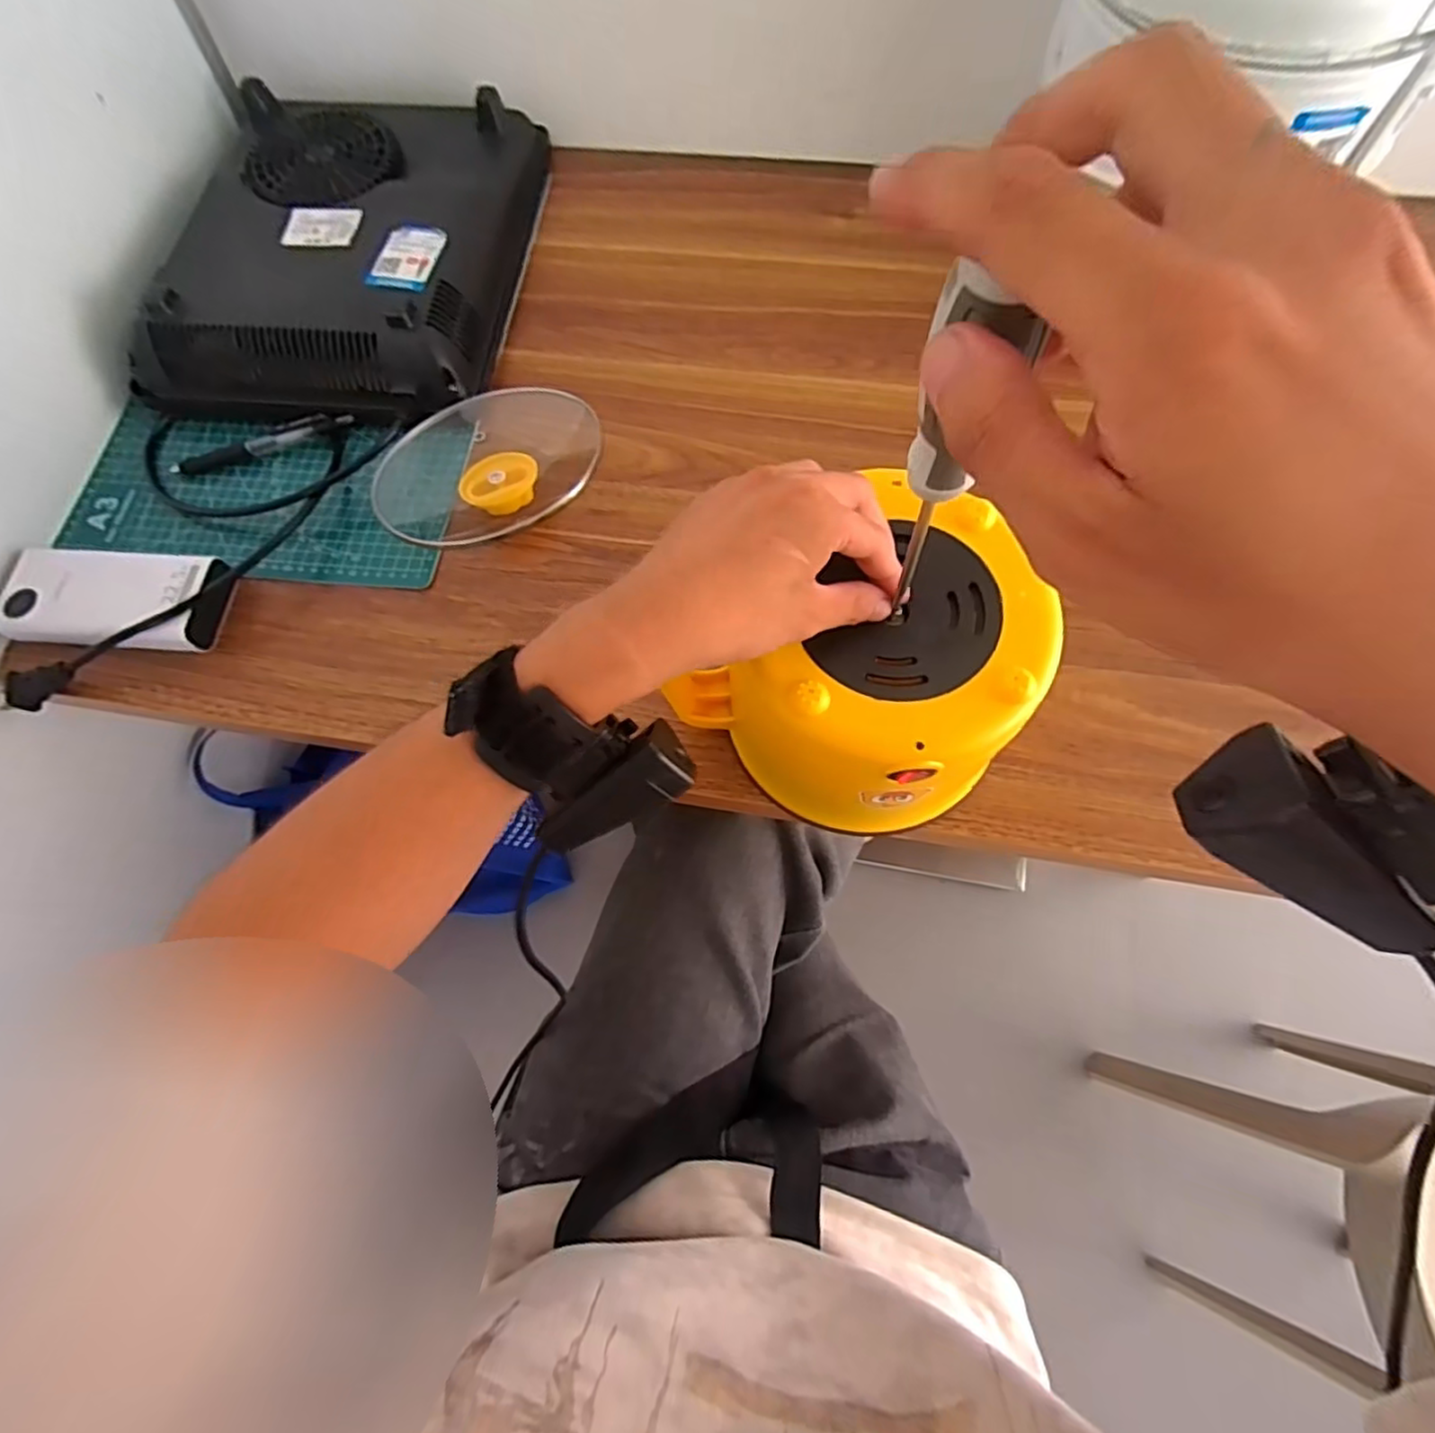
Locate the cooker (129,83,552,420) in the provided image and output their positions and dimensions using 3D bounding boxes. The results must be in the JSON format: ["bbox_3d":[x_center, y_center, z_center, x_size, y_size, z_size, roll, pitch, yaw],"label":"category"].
[{"bbox_3d":[-0.315,-0.408,0.568,0.285,0.073,0.349,4,69,5],"label":"cooker"}]

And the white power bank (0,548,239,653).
[{"bbox_3d":[-0.422,-0.081,0.466,0.151,0.033,0.070,4,69,5],"label":"white power bank"}]

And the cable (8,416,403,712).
[{"bbox_3d":[-0.398,-0.148,0.488,0.183,0.031,0.300,38,76,16],"label":"cable"}]

